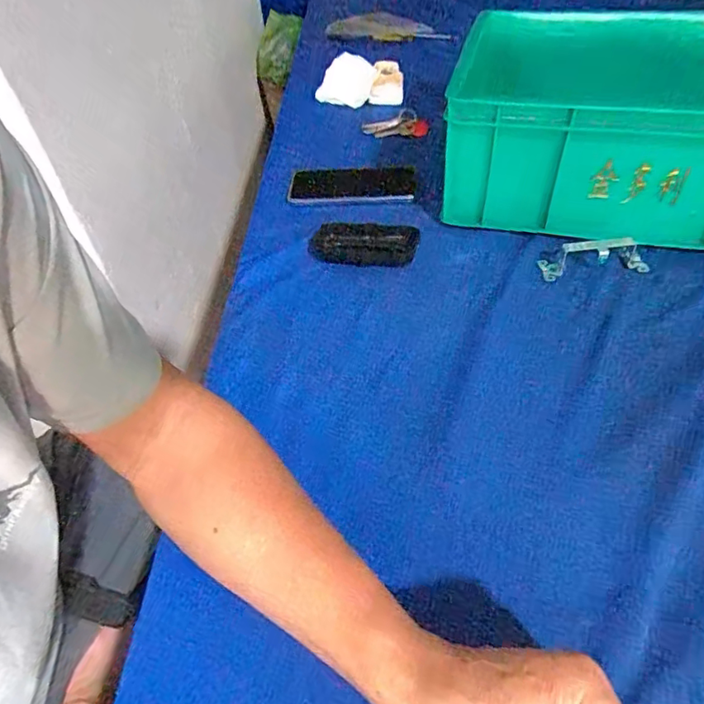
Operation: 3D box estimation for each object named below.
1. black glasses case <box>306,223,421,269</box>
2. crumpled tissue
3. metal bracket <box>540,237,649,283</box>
[{"bbox_3d":[0.011,-0.120,0.581,0.124,0.029,0.048,9,48,14],"label":"black glasses case"},{"bbox_3d":[0.013,-0.448,0.856,0.144,0.068,0.086,-10,46,-4],"label":"crumpled tissue"},{"bbox_3d":[0.248,-0.097,0.527,0.101,0.028,0.031,-7,46,-1],"label":"metal bracket"}]

